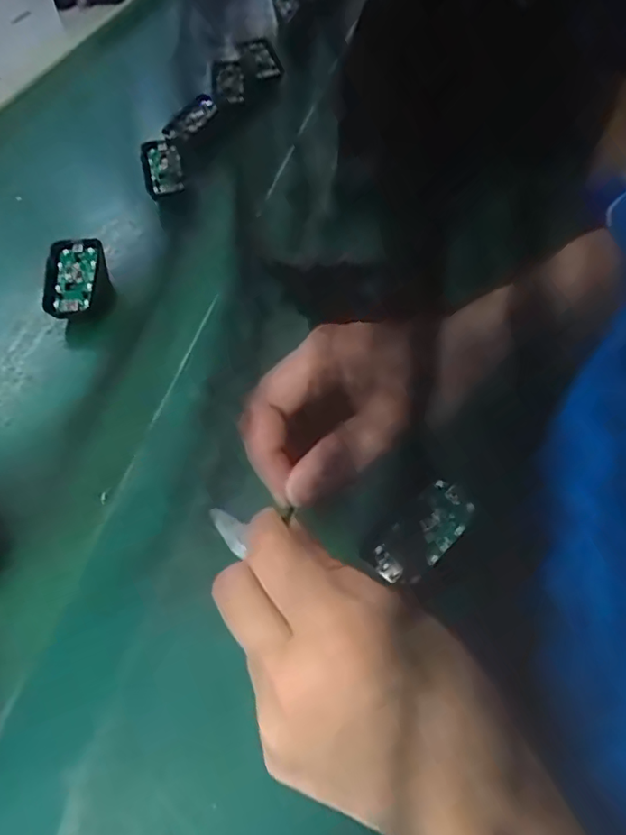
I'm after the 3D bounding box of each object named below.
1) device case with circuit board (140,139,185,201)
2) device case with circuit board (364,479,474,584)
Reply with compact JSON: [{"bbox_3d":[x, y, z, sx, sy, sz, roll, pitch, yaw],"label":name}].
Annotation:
[{"bbox_3d":[-0.154,-0.253,0.562,0.039,0.013,0.069,-14,74,-10],"label":"device case with circuit board"},{"bbox_3d":[0.059,0.062,0.303,0.066,0.009,0.034,-40,61,-5],"label":"device case with circuit board"}]

